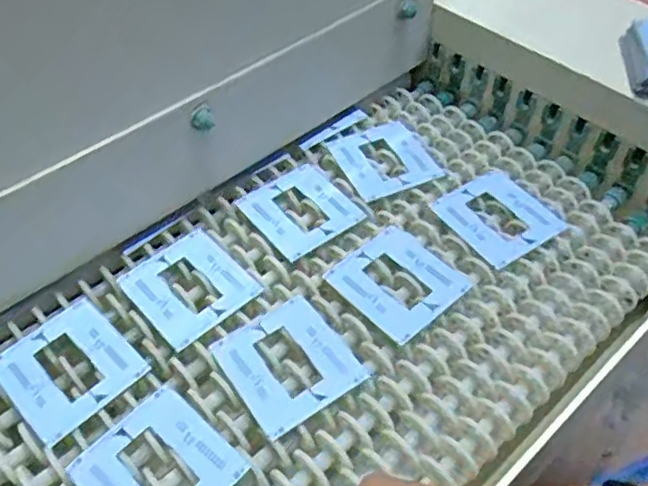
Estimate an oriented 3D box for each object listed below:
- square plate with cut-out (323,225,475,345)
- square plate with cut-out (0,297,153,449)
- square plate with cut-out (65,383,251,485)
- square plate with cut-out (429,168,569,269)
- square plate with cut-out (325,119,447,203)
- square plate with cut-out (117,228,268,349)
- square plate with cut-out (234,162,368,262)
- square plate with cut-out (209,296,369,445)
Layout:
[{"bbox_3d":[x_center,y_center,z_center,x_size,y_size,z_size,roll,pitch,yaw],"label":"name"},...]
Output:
[{"bbox_3d":[0.073,0.036,0.609,0.110,0.007,0.110,-35,57,-28],"label":"square plate with cut-out"},{"bbox_3d":[-0.225,0.109,0.545,0.108,0.006,0.101,36,60,26],"label":"square plate with cut-out"},{"bbox_3d":[-0.131,0.175,0.483,0.108,0.008,0.102,35,58,25],"label":"square plate with cut-out"},{"bbox_3d":[0.188,-0.030,0.668,0.108,0.007,0.114,-27,53,-21],"label":"square plate with cut-out"},{"bbox_3d":[0.070,-0.102,0.729,0.112,0.009,0.117,-24,54,-19],"label":"square plate with cut-out"},{"bbox_3d":[-0.131,0.040,0.602,0.103,0.006,0.107,-35,59,-27],"label":"square plate with cut-out"},{"bbox_3d":[-0.025,-0.038,0.674,0.104,0.009,0.111,-31,57,-24],"label":"square plate with cut-out"},{"bbox_3d":[-0.031,0.104,0.547,0.103,0.007,0.110,-28,52,-22],"label":"square plate with cut-out"}]

